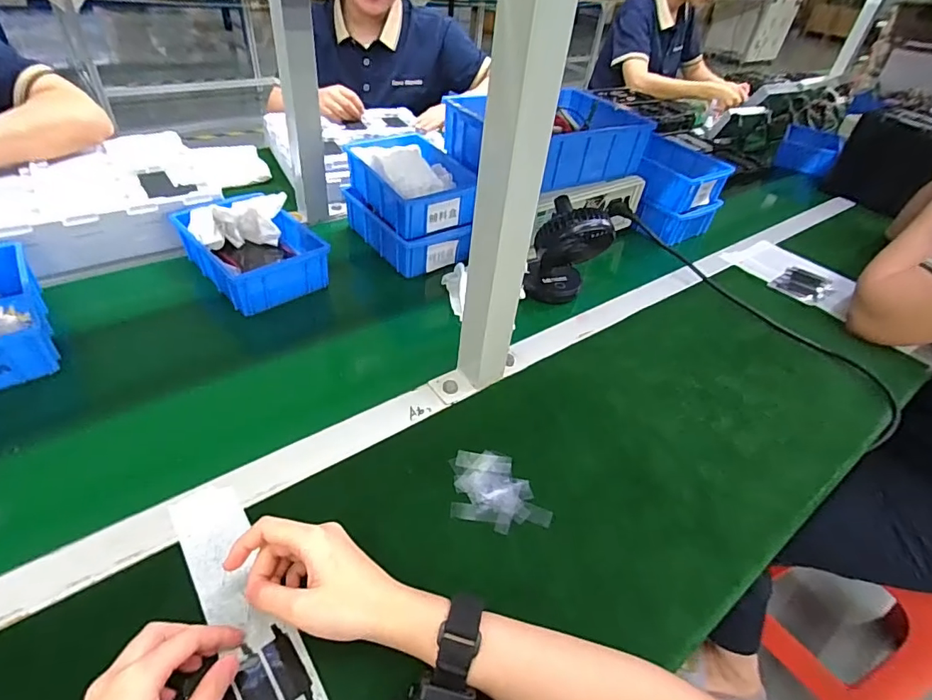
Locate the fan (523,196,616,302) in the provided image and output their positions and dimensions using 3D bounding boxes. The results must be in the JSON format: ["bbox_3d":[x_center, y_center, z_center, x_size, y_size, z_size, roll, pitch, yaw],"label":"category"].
[{"bbox_3d":[0.136,-0.126,0.657,0.095,0.146,0.071,19,43,13],"label":"fan"}]

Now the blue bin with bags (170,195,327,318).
[{"bbox_3d":[-0.279,-0.139,0.655,0.137,0.071,0.180,-29,53,-34],"label":"blue bin with bags"}]

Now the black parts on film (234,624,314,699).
[{"bbox_3d":[-0.131,0.221,0.331,0.040,0.004,0.057,-26,51,-31],"label":"black parts on film"}]

